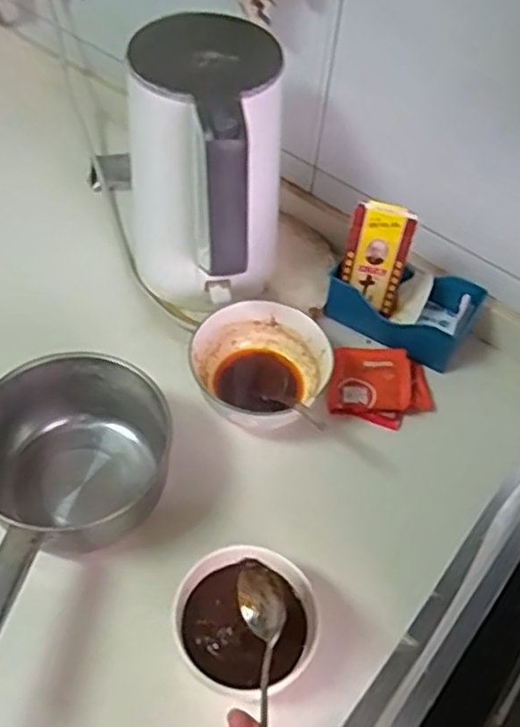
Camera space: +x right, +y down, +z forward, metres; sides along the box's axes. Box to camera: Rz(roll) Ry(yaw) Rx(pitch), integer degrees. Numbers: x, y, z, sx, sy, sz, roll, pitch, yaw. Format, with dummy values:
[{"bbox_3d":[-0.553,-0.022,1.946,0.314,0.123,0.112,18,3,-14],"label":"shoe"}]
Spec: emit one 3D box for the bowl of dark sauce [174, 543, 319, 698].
[{"bbox_3d":[-0.011,0.192,0.520,0.101,0.050,0.096,3,53,-3],"label":"bowl of dark sauce"}]

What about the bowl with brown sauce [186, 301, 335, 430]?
[{"bbox_3d":[-0.002,0.007,0.633,0.116,0.062,0.113,3,53,-3],"label":"bowl with brown sauce"}]

